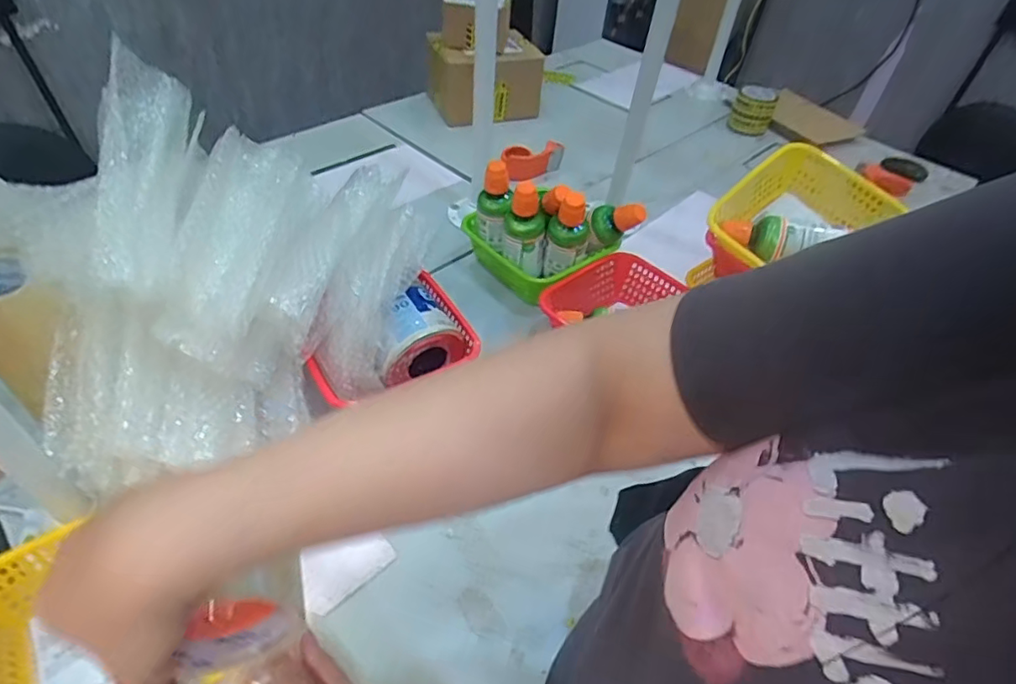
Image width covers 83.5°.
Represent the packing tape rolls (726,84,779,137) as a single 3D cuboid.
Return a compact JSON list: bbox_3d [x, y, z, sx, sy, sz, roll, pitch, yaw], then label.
[{"bbox_3d":[0.688,-0.653,1.599,0.110,0.102,0.124,20,47,13],"label":"packing tape rolls"}]

